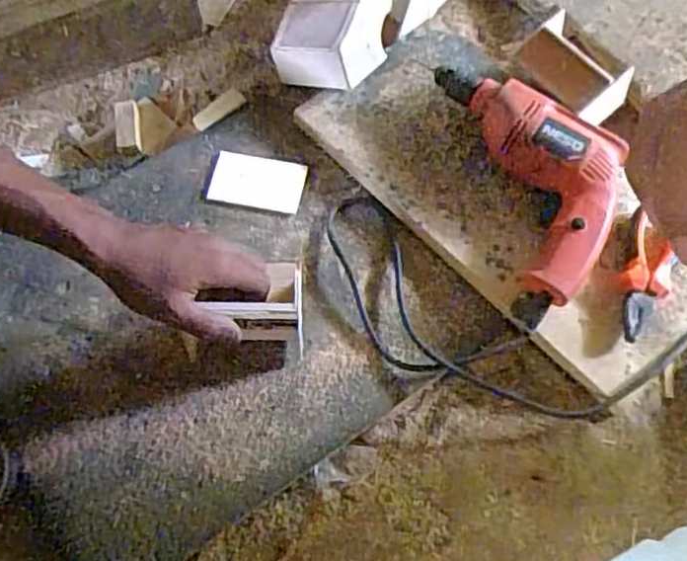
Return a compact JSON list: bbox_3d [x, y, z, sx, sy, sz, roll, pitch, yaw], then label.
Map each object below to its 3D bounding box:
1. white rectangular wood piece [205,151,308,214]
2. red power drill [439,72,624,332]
[{"bbox_3d":[-0.088,-0.099,0.699,0.095,0.007,0.061,9,64,5],"label":"white rectangular wood piece"},{"bbox_3d":[0.201,-0.109,0.666,0.140,0.056,0.276,-12,64,-5],"label":"red power drill"}]

